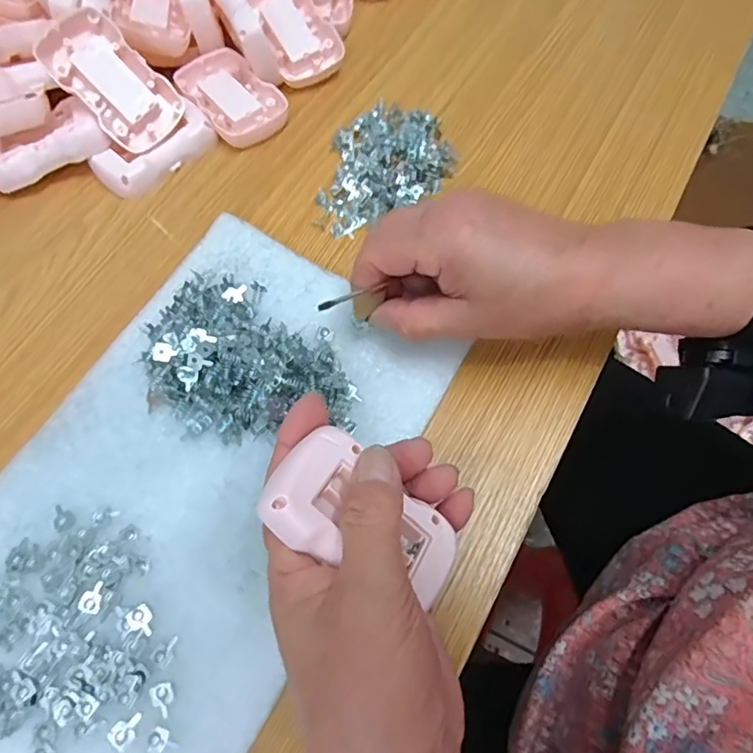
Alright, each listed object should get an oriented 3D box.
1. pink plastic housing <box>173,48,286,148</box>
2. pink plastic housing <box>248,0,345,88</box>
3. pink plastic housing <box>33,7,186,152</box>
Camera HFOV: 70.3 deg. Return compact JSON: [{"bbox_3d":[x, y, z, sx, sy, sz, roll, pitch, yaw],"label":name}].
[{"bbox_3d":[-0.109,-0.213,0.405,0.054,0.010,0.090,-40,72,-15],"label":"pink plastic housing"},{"bbox_3d":[-0.066,-0.271,0.415,0.052,0.011,0.089,-31,89,-6],"label":"pink plastic housing"},{"bbox_3d":[-0.180,-0.202,0.366,0.086,0.013,0.053,43,83,-17],"label":"pink plastic housing"}]

